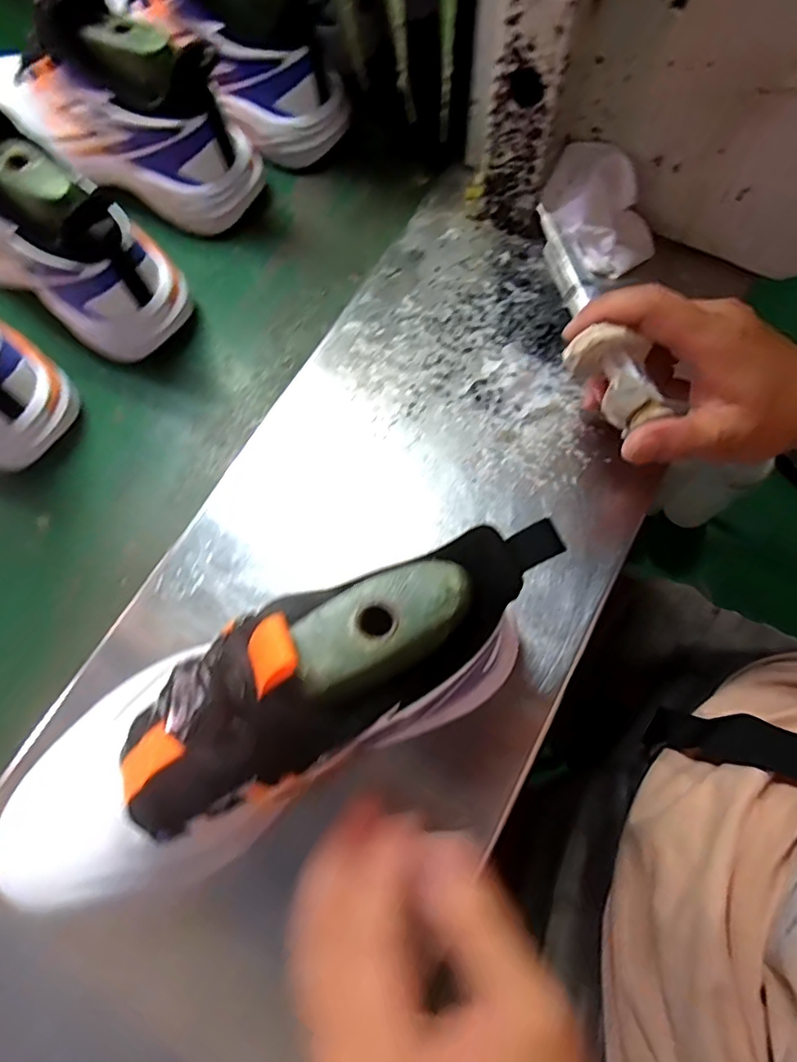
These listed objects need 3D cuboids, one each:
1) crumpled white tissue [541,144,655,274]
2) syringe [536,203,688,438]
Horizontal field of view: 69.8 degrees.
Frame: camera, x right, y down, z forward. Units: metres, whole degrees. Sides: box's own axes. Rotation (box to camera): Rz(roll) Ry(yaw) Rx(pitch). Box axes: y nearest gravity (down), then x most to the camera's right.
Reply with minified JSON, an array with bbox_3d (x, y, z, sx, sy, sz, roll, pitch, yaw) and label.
[{"bbox_3d":[0.133,-0.213,0.380,0.077,0.052,0.040,34,75,14],"label":"crumpled white tissue"},{"bbox_3d":[0.098,-0.112,0.303,0.039,0.038,0.138,-13,65,-2],"label":"syringe"}]

